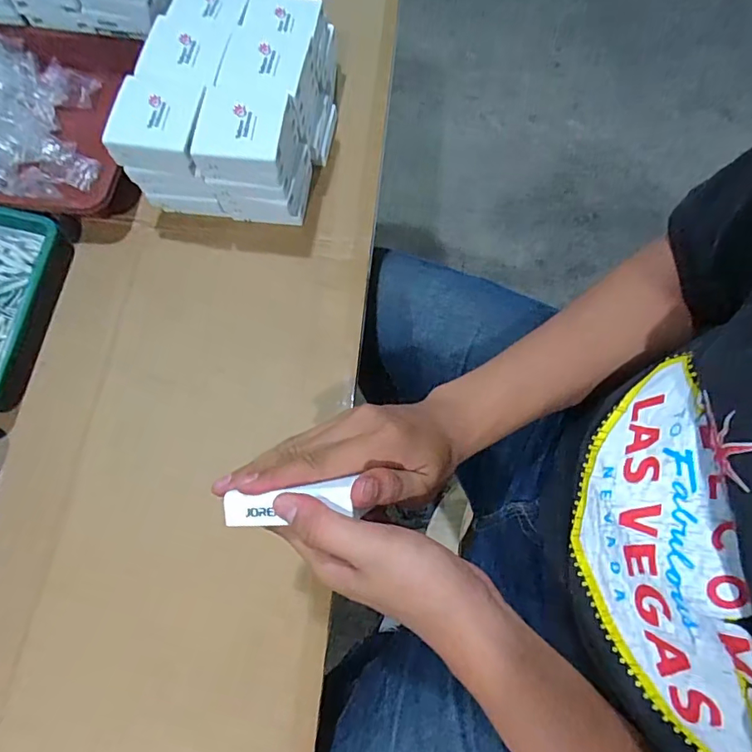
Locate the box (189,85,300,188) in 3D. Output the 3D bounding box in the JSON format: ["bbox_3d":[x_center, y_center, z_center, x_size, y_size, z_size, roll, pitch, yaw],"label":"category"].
[{"bbox_3d":[-0.132,-0.246,0.517,0.092,0.051,0.087,6,70,0],"label":"box"}]

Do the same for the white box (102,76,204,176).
[{"bbox_3d":[-0.222,-0.258,0.517,0.087,0.042,0.086,9,70,1],"label":"white box"}]

